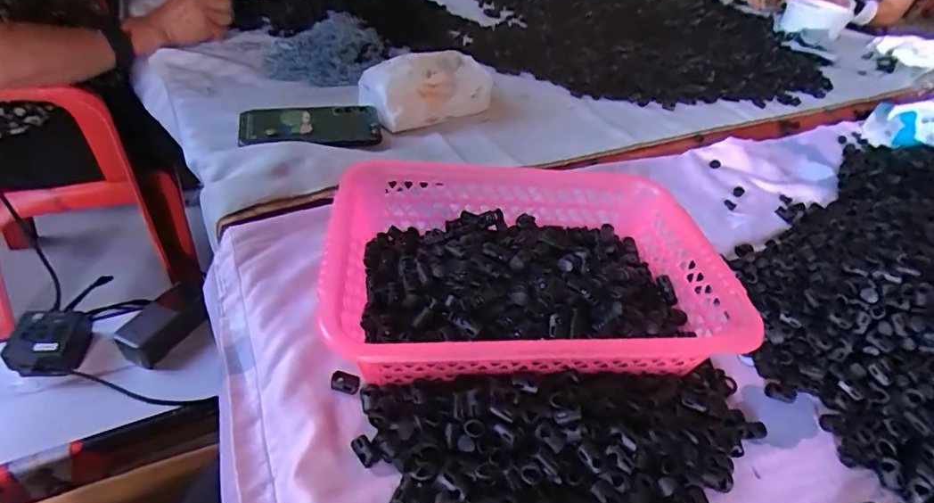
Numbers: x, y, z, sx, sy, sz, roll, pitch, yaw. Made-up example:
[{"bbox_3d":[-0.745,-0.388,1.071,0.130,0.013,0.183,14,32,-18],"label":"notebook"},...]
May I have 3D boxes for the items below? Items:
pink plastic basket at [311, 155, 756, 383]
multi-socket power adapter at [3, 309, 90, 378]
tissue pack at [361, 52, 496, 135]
[{"bbox_3d":[0.050,0.020,0.421,0.300,0.076,0.209,1,40,-8],"label":"pink plastic basket"},{"bbox_3d":[-0.578,0.122,0.705,0.080,0.051,0.087,0,41,-10],"label":"multi-socket power adapter"},{"bbox_3d":[-0.051,-0.222,0.679,0.174,0.069,0.081,-24,50,-33],"label":"tissue pack"}]

